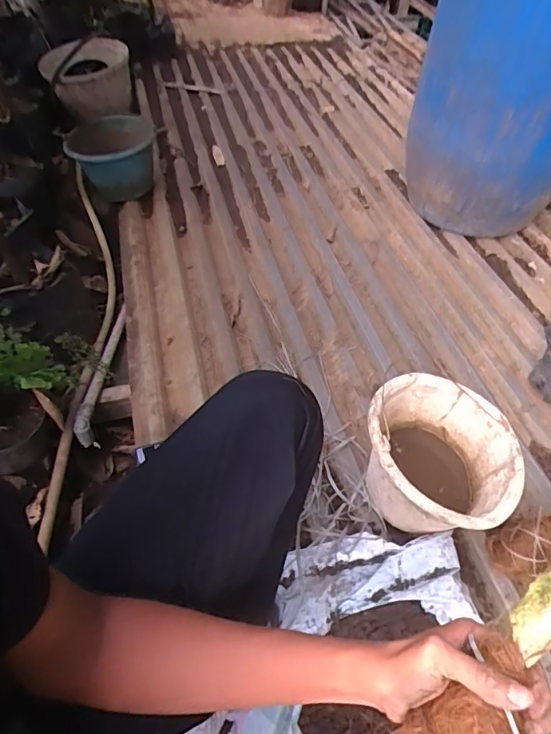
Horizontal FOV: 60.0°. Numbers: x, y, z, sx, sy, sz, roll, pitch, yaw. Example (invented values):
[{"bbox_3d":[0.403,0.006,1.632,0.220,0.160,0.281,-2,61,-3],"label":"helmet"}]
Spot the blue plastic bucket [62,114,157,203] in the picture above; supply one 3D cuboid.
[{"bbox_3d":[-0.457,-0.582,1.374,0.242,0.162,0.256,-12,53,-8],"label":"blue plastic bucket"}]

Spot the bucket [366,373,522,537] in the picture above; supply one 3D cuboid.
[{"bbox_3d":[0.251,0.158,0.783,0.226,0.169,0.248,3,49,-3],"label":"bucket"}]

